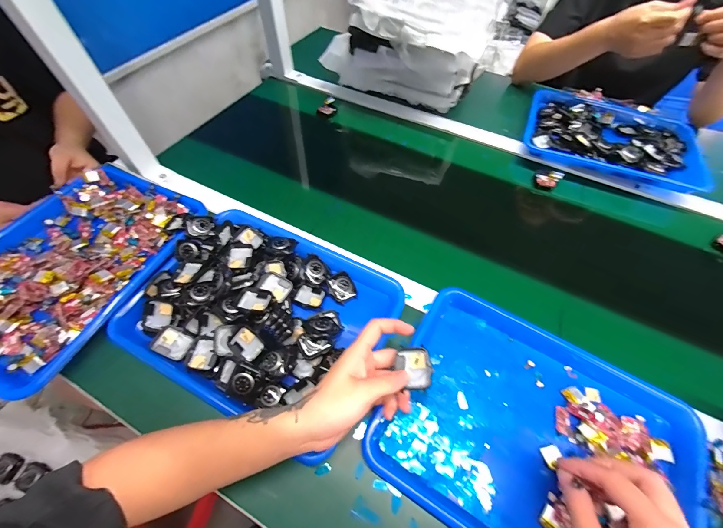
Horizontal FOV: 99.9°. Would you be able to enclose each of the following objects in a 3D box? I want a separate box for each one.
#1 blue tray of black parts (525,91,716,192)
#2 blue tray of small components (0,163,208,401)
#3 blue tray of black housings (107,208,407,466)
[{"bbox_3d":[0.534,-0.282,0.651,0.337,0.040,0.259,26,62,14],"label":"blue tray of black parts"},{"bbox_3d":[-0.438,-0.007,0.460,0.262,0.031,0.344,23,61,12],"label":"blue tray of small components"},{"bbox_3d":[-0.143,0.058,0.424,0.316,0.050,0.233,24,62,13],"label":"blue tray of black housings"}]

